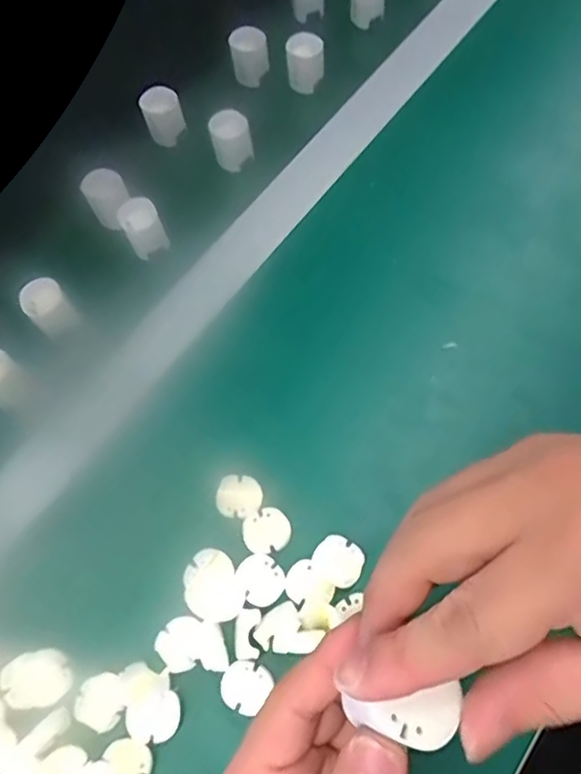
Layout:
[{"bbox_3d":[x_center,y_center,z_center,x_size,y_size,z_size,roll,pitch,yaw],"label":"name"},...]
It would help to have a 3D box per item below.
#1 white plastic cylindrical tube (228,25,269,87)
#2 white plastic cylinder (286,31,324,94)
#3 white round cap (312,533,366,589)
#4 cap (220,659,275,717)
[{"bbox_3d":[-0.035,-0.280,0.495,0.031,0.034,0.029,-1,66,2],"label":"white plastic cylindrical tube"},{"bbox_3d":[0.012,-0.266,0.484,0.030,0.037,0.028,-1,66,2],"label":"white plastic cylinder"},{"bbox_3d":[0.027,0.098,0.332,0.028,0.004,0.024,36,72,17],"label":"white round cap"},{"bbox_3d":[-0.024,0.159,0.312,0.025,0.005,0.024,-1,66,2],"label":"cap"}]

